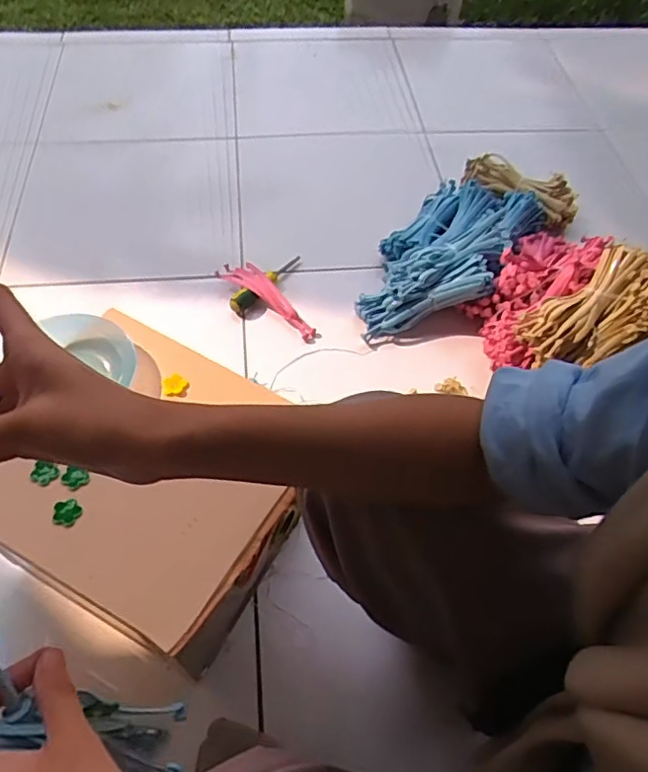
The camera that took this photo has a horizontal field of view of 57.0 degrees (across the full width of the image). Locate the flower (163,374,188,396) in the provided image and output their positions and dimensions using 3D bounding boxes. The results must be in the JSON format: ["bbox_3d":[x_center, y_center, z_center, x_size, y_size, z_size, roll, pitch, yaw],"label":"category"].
[{"bbox_3d":[-0.144,-0.001,0.579,0.022,0.008,0.019,-7,57,-8],"label":"flower"}]

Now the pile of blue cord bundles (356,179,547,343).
[{"bbox_3d":[0.206,-0.224,0.979,0.187,0.093,0.387,29,59,16],"label":"pile of blue cord bundles"}]

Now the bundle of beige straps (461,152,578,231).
[{"bbox_3d":[0.359,-0.366,1.099,0.222,0.054,0.072,33,61,18],"label":"bundle of beige straps"}]

